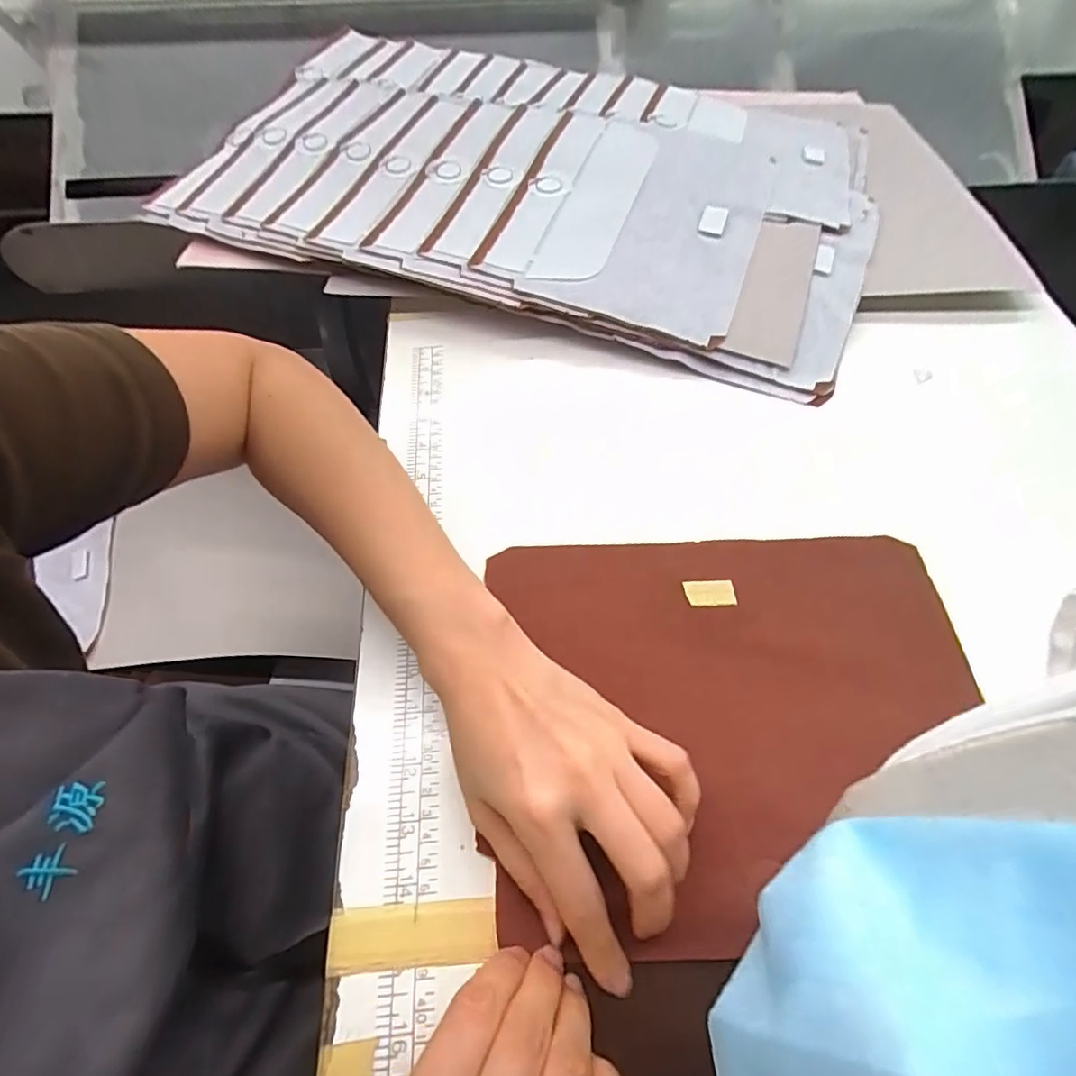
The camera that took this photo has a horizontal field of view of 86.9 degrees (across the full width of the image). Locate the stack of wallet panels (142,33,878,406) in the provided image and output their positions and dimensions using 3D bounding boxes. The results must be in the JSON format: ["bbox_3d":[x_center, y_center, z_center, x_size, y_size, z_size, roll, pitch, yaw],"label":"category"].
[{"bbox_3d":[0.028,-0.334,0.514,0.604,0.063,0.416,16,59,13],"label":"stack of wallet panels"}]

